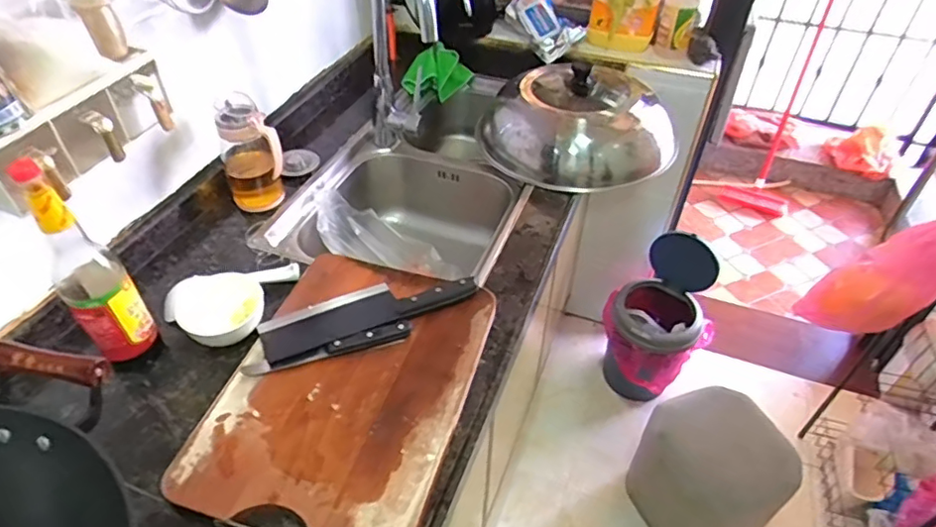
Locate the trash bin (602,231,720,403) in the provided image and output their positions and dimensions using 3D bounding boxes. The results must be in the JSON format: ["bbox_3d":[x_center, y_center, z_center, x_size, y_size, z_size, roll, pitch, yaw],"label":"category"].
[{"bbox_3d":[0.516,0.156,1.579,0.293,0.379,0.246,-34,54,-30],"label":"trash bin"}]

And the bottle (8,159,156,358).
[{"bbox_3d":[-0.433,0.005,0.651,0.056,0.256,0.068,35,54,30],"label":"bottle"}]

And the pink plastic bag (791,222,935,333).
[{"bbox_3d":[0.896,0.031,1.238,0.253,0.296,0.090,3,44,2],"label":"pink plastic bag"}]

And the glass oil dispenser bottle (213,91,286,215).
[{"bbox_3d":[-0.356,-0.173,0.949,0.087,0.188,0.084,-21,48,-21],"label":"glass oil dispenser bottle"}]

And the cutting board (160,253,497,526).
[{"bbox_3d":[-0.142,0.147,0.720,0.276,0.033,0.387,12,45,12],"label":"cutting board"}]

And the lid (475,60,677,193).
[{"bbox_3d":[0.213,-0.307,1.190,0.370,0.133,0.362,0,44,0],"label":"lid"}]

